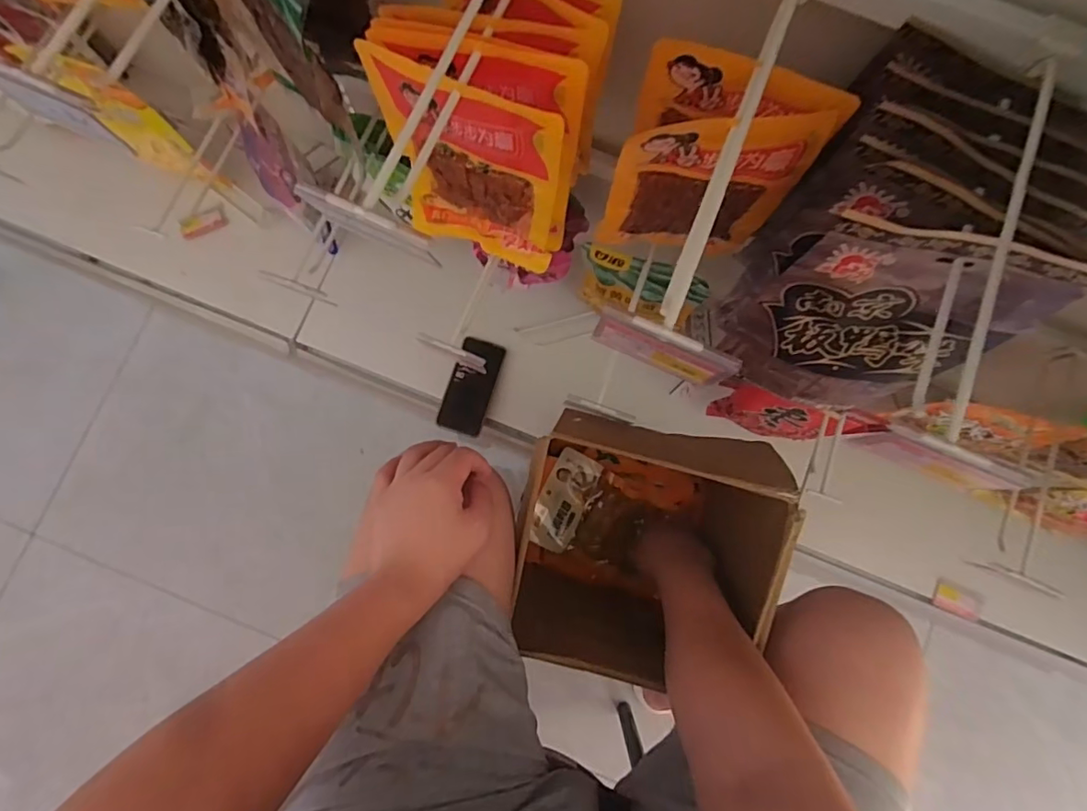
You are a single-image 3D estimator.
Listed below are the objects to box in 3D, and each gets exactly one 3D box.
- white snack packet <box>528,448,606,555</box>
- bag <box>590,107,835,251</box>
[{"bbox_3d":[0.032,0.147,0.821,0.073,0.020,0.149,26,82,0],"label":"white snack packet"},{"bbox_3d":[0.130,-0.179,0.453,0.139,0.181,0.025,2,83,-3],"label":"bag"}]

